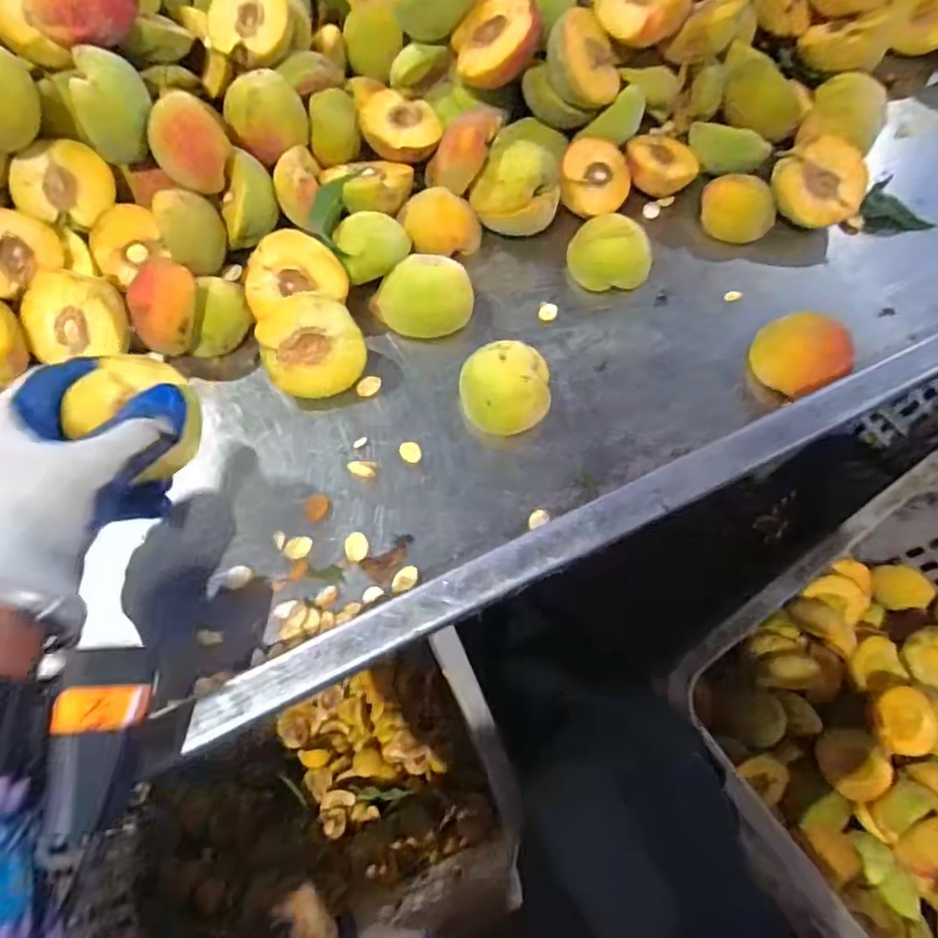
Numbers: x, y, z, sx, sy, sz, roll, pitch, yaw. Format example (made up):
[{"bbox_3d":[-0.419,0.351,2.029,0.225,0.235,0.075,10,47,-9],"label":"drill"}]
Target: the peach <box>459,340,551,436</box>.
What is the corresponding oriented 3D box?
[{"bbox_3d":[0.023,-0.048,0.389,0.056,0.037,0.052,0,67,1],"label":"peach"}]

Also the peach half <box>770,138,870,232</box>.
[{"bbox_3d":[0.253,-0.205,0.450,0.060,0.037,0.053,39,76,11],"label":"peach half"}]

